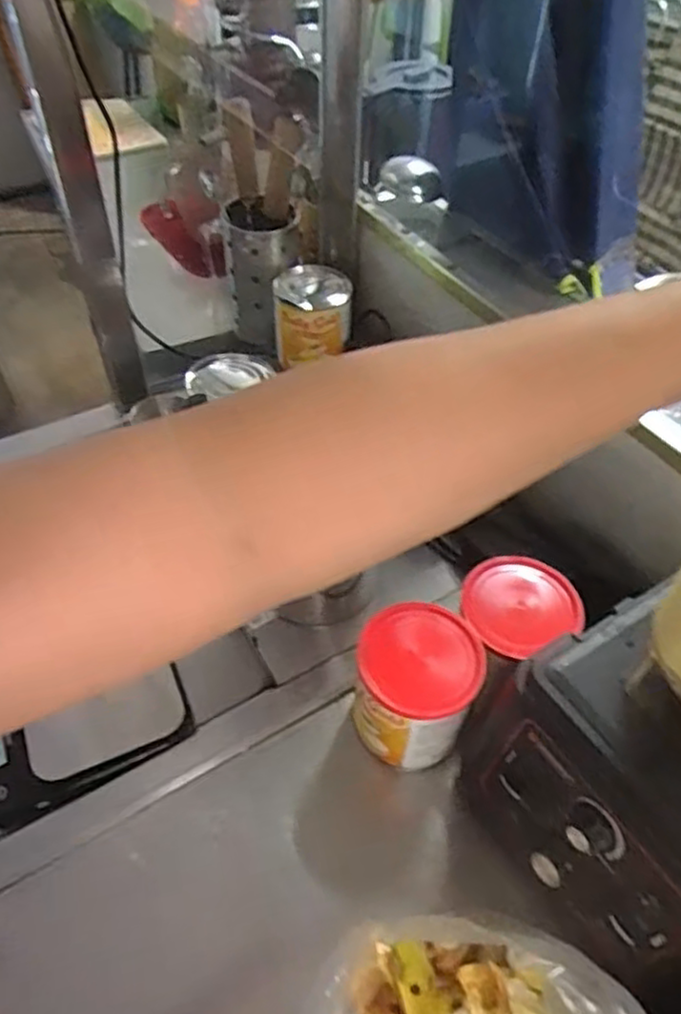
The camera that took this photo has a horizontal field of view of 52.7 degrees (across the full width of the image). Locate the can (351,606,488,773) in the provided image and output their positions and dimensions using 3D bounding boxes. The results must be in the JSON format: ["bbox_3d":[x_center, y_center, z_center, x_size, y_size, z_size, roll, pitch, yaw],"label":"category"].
[{"bbox_3d":[0.065,0.158,0.592,0.100,0.120,0.094,0,49,0],"label":"can"}]

